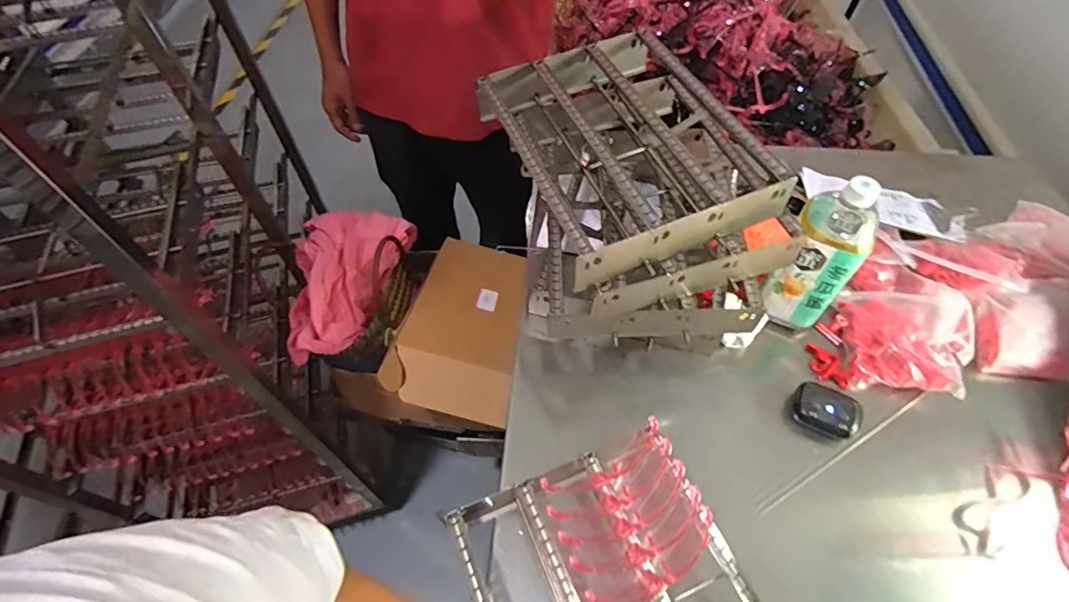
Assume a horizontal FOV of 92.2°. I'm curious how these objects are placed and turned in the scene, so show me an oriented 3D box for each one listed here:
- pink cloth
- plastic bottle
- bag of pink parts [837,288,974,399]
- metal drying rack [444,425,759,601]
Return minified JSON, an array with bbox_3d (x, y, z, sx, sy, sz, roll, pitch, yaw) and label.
[{"bbox_3d":[-0.345,-0.042,0.916,0.157,0.124,0.289,13,56,10],"label":"pink cloth"},{"bbox_3d":[0.349,-0.061,0.623,0.079,0.204,0.097,29,60,19],"label":"plastic bottle"},{"bbox_3d":[0.484,0.045,0.664,0.159,0.049,0.154,6,55,5],"label":"bag of pink parts"},{"bbox_3d":[0.083,0.297,0.471,0.238,0.084,0.308,-20,57,-13],"label":"metal drying rack"}]

